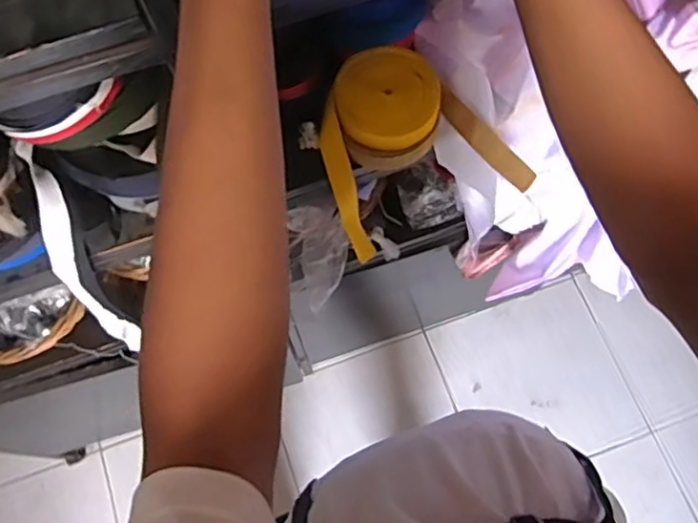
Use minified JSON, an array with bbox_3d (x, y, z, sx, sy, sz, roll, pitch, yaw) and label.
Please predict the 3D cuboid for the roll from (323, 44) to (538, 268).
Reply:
[{"bbox_3d":[0.071,-0.116,0.686,0.193,0.186,0.139,-11,70,-2],"label":"roll"}]

